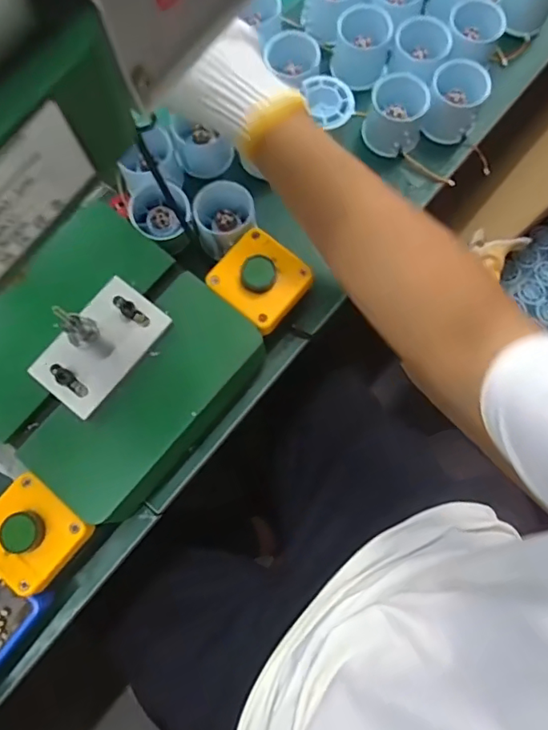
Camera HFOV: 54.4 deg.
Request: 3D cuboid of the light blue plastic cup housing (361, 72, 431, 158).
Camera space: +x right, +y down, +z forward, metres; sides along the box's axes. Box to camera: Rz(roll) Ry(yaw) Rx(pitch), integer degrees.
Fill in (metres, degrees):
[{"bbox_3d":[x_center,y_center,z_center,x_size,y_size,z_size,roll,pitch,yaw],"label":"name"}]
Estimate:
[{"bbox_3d":[0.116,-0.237,0.504,0.052,0.050,0.058,17,77,6],"label":"light blue plastic cup housing"}]

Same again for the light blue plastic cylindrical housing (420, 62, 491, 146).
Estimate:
[{"bbox_3d":[0.171,-0.249,0.508,0.052,0.050,0.057,22,78,7],"label":"light blue plastic cylindrical housing"}]

